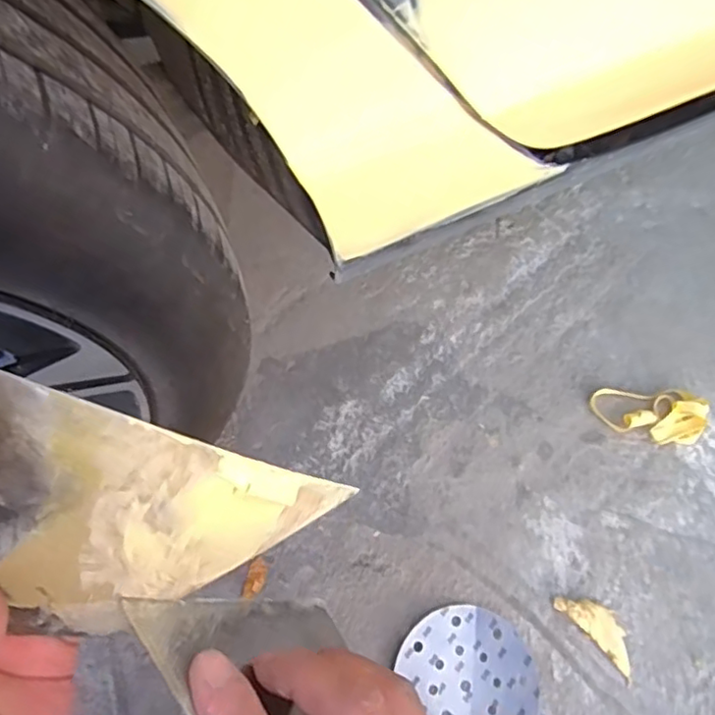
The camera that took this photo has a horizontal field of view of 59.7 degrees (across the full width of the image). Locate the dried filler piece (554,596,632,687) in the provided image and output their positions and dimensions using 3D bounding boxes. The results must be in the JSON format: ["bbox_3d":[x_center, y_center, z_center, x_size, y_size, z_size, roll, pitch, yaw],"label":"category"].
[{"bbox_3d":[0.243,0.270,0.618,0.034,0.012,0.093,-40,72,-15],"label":"dried filler piece"}]

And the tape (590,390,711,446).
[{"bbox_3d":[0.330,0.064,0.699,0.118,0.026,0.064,0,67,0],"label":"tape"}]

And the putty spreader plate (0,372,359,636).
[{"bbox_3d":[-0.086,0.058,0.201,0.104,0.169,0.006,-41,52,13],"label":"putty spreader plate"}]

